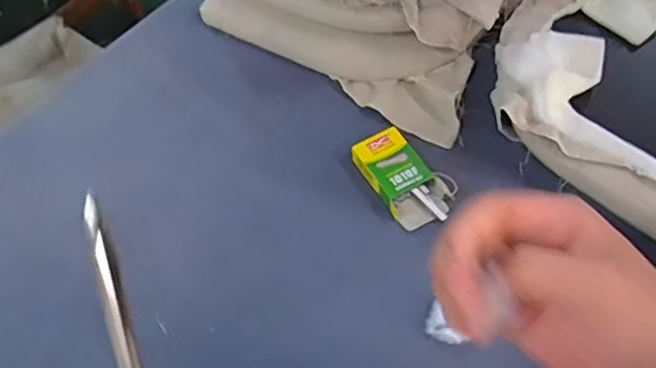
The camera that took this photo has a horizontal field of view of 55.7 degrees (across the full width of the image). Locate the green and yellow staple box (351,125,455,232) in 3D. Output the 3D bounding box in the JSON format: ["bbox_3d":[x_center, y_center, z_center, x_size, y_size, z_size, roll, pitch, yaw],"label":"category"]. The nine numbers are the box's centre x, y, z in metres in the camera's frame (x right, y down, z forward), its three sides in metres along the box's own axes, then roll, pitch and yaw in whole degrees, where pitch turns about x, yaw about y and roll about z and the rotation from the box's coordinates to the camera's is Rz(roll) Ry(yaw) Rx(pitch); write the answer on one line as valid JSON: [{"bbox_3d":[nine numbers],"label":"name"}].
[{"bbox_3d":[0.109,-0.010,0.923,0.087,0.037,0.163,-32,59,-17],"label":"green and yellow staple box"}]

